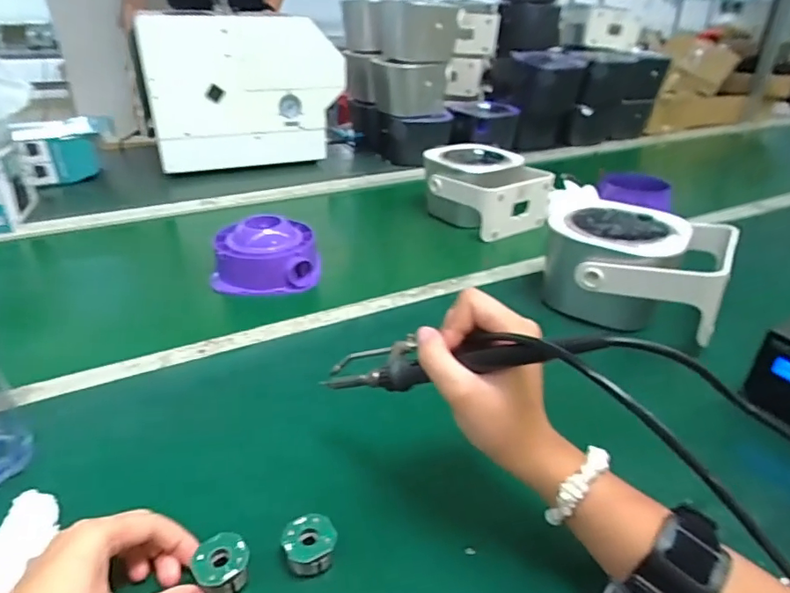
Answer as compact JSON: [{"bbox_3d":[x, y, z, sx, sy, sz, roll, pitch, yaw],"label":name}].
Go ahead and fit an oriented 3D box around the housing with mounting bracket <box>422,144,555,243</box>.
[{"bbox_3d":[0.152,-0.183,0.861,0.155,0.095,0.180,-19,36,-31],"label":"housing with mounting bracket"}]

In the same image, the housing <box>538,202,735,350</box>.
[{"bbox_3d":[0.274,-0.035,0.594,0.185,0.101,0.147,18,34,27],"label":"housing"}]

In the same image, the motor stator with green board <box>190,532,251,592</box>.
[{"bbox_3d":[-0.104,0.162,0.311,0.031,0.019,0.031,-19,34,-31],"label":"motor stator with green board"}]

